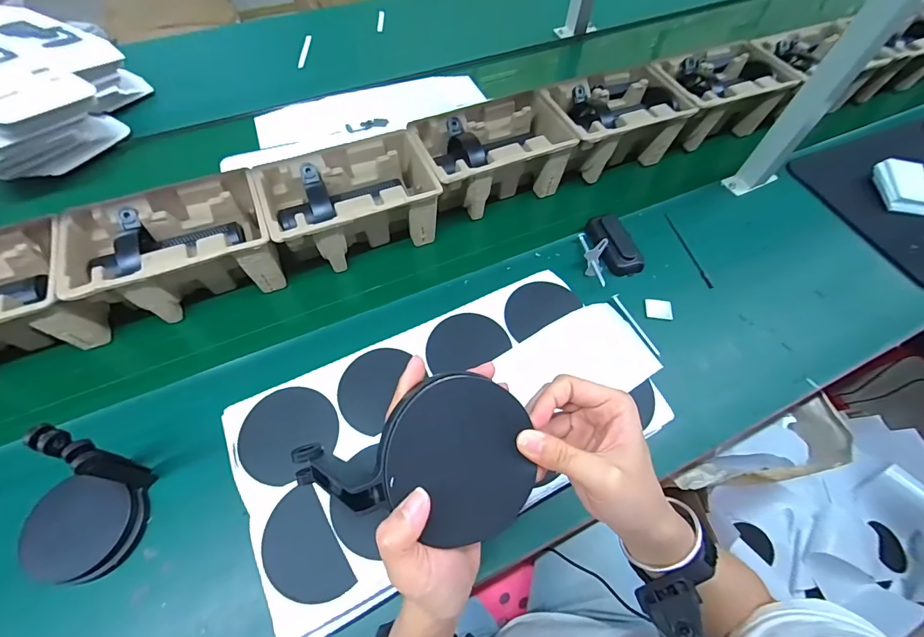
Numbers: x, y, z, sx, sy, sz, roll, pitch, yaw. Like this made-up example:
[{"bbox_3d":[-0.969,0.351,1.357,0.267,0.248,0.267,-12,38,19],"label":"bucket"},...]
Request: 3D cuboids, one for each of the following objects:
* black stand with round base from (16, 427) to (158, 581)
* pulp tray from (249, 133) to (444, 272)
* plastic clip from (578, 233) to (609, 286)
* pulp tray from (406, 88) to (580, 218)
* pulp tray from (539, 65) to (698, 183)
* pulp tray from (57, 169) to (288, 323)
[{"bbox_3d":[-0.373,0.176,0.377,0.100,0.120,0.118,17,60,8],"label":"black stand with round base"},{"bbox_3d":[-0.156,-0.163,0.591,0.222,0.101,0.137,-23,63,-15],"label":"pulp tray"},{"bbox_3d":[0.196,-0.093,0.599,0.028,0.028,0.096,1,60,-2],"label":"plastic clip"},{"bbox_3d":[0.046,-0.253,0.650,0.221,0.103,0.138,-21,63,-14],"label":"pulp tray"},{"bbox_3d":[0.243,-0.326,0.698,0.215,0.106,0.139,-23,63,-15],"label":"pulp tray"},{"bbox_3d":[-0.364,-0.089,0.542,0.226,0.102,0.144,-19,62,-13],"label":"pulp tray"}]

